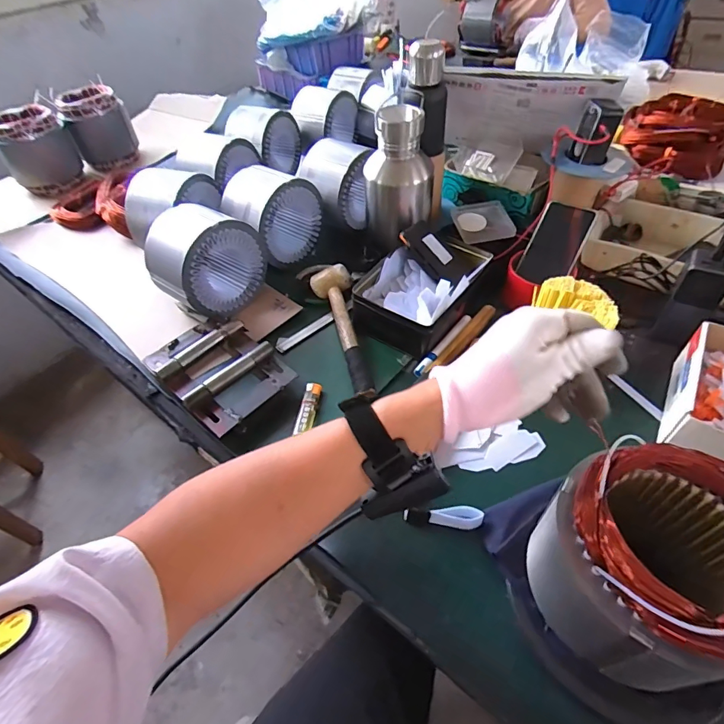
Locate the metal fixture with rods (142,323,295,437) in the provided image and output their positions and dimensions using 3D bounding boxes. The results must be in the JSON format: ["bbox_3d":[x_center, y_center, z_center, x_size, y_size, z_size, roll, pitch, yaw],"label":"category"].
[{"bbox_3d":[-0.199,0.005,0.599,0.185,0.036,0.135,33,59,29],"label":"metal fixture with rods"}]

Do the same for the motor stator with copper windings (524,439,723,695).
[{"bbox_3d":[0.222,0.148,0.331,0.139,0.113,0.136,-32,53,-21],"label":"motor stator with copper windings"}]

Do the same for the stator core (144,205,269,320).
[{"bbox_3d":[-0.253,-0.170,0.698,0.135,0.132,0.155,27,56,26],"label":"stator core"}]

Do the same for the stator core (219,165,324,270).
[{"bbox_3d":[-0.160,-0.259,0.778,0.121,0.133,0.145,25,55,25],"label":"stator core"}]

